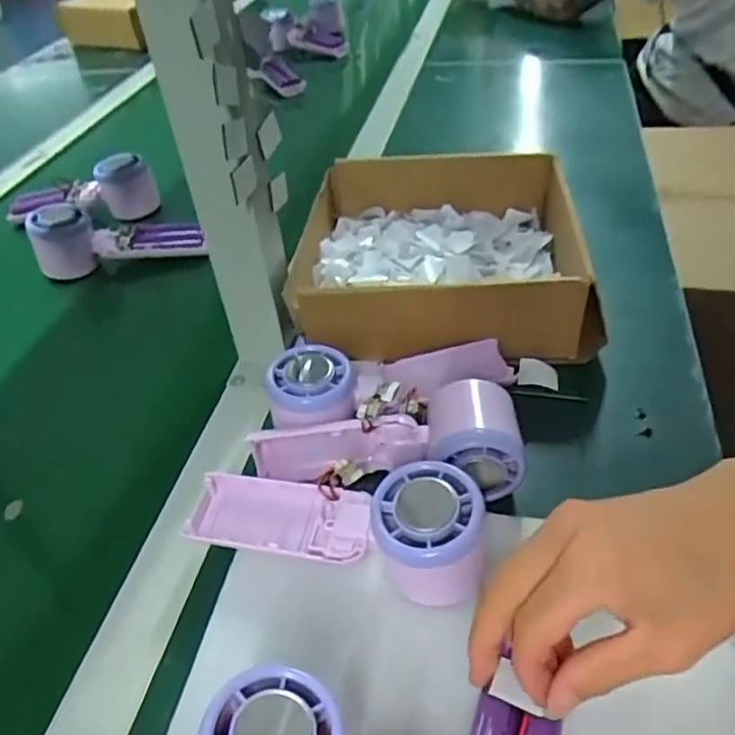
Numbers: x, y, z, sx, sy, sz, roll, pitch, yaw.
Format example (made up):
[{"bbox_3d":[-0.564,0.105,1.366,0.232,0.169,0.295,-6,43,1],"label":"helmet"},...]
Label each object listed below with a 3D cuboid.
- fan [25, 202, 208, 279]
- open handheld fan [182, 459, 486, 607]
[{"bbox_3d":[-0.237,-0.123,0.614,0.162,0.048,0.052,1,44,6],"label":"fan"},{"bbox_3d":[-0.020,0.081,0.348,0.165,0.059,0.056,9,45,14],"label":"open handheld fan"}]

